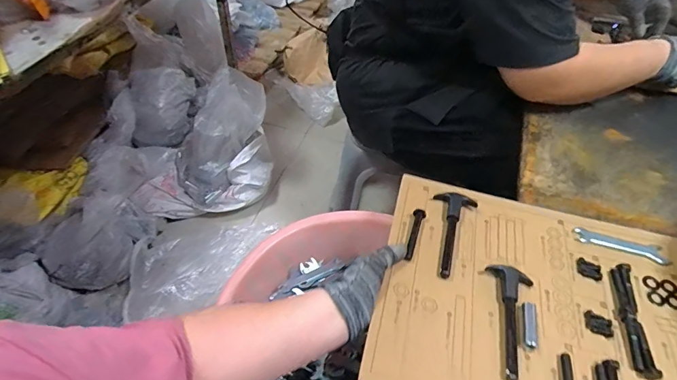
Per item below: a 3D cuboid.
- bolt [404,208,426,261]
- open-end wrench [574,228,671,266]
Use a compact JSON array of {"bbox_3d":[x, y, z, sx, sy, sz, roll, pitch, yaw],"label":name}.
[{"bbox_3d":[0.094,0.057,0.510,0.014,0.016,0.076,15,50,11],"label":"bolt"},{"bbox_3d":[0.364,0.071,0.527,0.107,0.004,0.027,16,50,12],"label":"open-end wrench"}]

